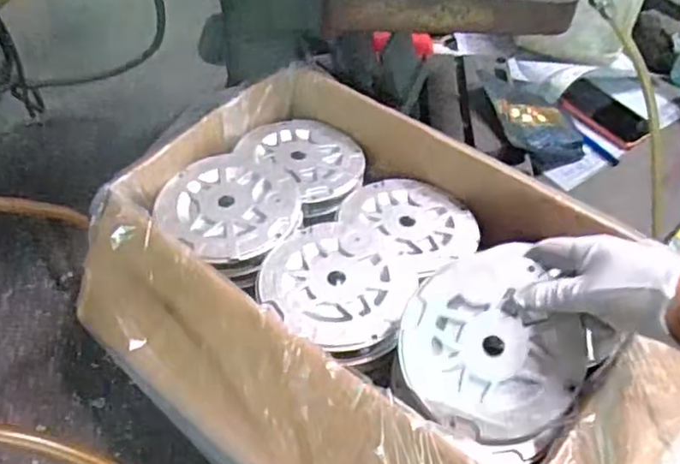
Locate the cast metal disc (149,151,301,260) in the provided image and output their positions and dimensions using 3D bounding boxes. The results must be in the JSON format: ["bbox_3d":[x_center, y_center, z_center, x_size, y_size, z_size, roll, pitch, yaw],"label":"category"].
[{"bbox_3d":[-0.109,-0.027,0.619,0.136,0.010,0.120,32,56,24],"label":"cast metal disc"}]

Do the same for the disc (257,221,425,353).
[{"bbox_3d":[-0.004,0.041,0.565,0.131,0.008,0.126,1,49,-1],"label":"disc"}]

